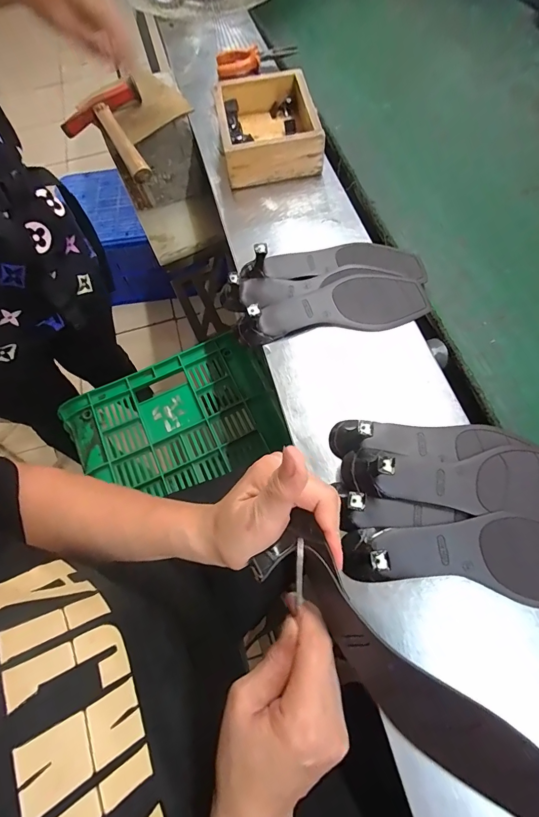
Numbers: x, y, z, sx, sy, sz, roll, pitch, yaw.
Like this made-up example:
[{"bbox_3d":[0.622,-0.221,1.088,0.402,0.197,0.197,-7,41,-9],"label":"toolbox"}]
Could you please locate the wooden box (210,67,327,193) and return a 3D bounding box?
[{"bbox_3d":[-0.005,-0.459,0.611,0.150,0.063,0.190,-8,65,-1],"label":"wooden box"}]

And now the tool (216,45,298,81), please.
[{"bbox_3d":[-0.026,-0.680,0.725,0.151,0.013,0.060,-6,88,9],"label":"tool"}]

